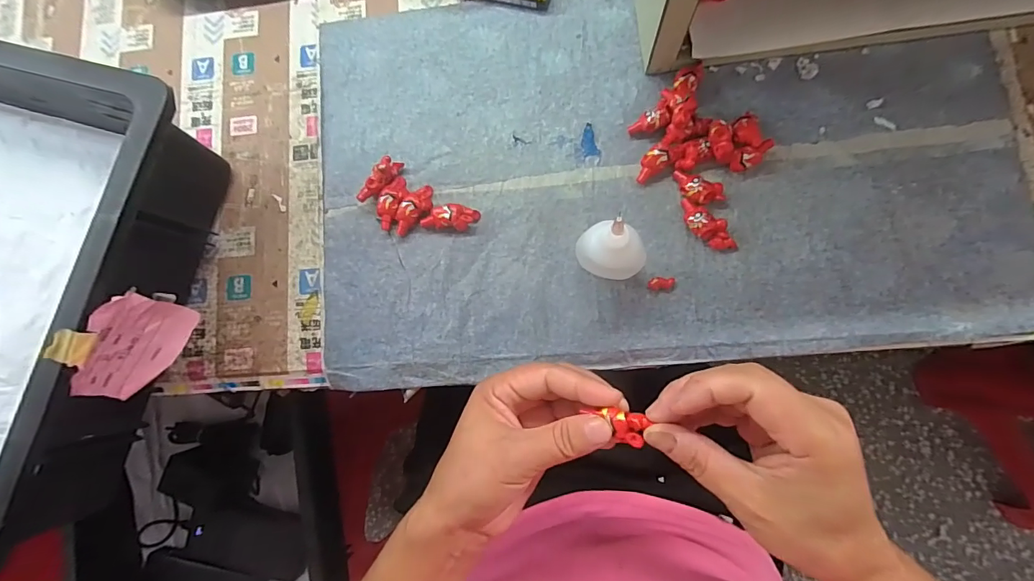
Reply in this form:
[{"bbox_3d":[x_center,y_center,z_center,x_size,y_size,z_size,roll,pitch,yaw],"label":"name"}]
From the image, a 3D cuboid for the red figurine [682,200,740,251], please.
[{"bbox_3d":[0.135,-0.044,0.314,0.048,0.013,0.019,34,87,9],"label":"red figurine"}]

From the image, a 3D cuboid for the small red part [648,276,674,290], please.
[{"bbox_3d":[0.102,-0.005,0.316,0.018,0.006,0.009,1,83,6],"label":"small red part"}]

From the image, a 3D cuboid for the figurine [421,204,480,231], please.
[{"bbox_3d":[-0.050,-0.055,0.333,0.041,0.015,0.019,9,84,7],"label":"figurine"}]

